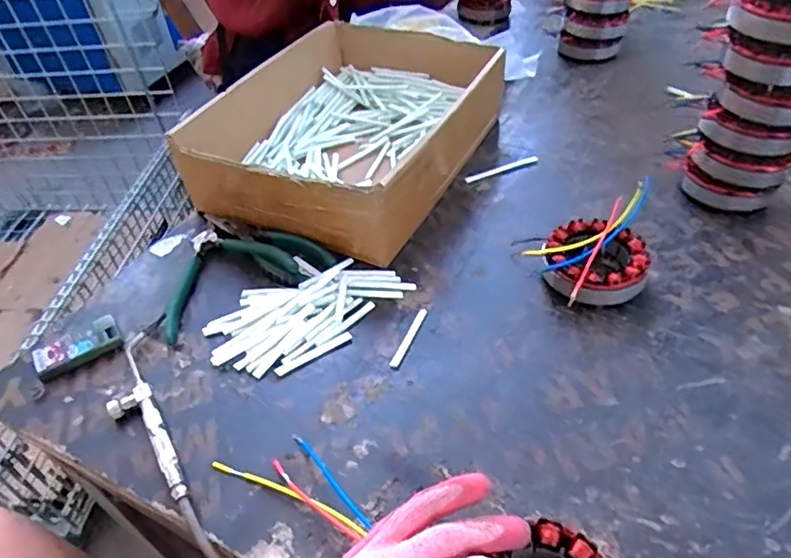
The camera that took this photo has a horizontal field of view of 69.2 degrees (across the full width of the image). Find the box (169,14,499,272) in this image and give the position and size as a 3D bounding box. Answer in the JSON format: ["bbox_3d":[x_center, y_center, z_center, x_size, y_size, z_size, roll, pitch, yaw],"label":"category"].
[{"bbox_3d":[-0.042,-0.174,0.635,0.246,0.093,0.332,19,50,23],"label":"box"}]

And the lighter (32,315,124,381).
[{"bbox_3d":[-0.265,0.056,0.479,0.066,0.018,0.031,-27,48,-20],"label":"lighter"}]

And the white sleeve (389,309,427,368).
[{"bbox_3d":[0.011,0.047,0.472,0.006,0.004,0.066,16,49,21],"label":"white sleeve"}]

